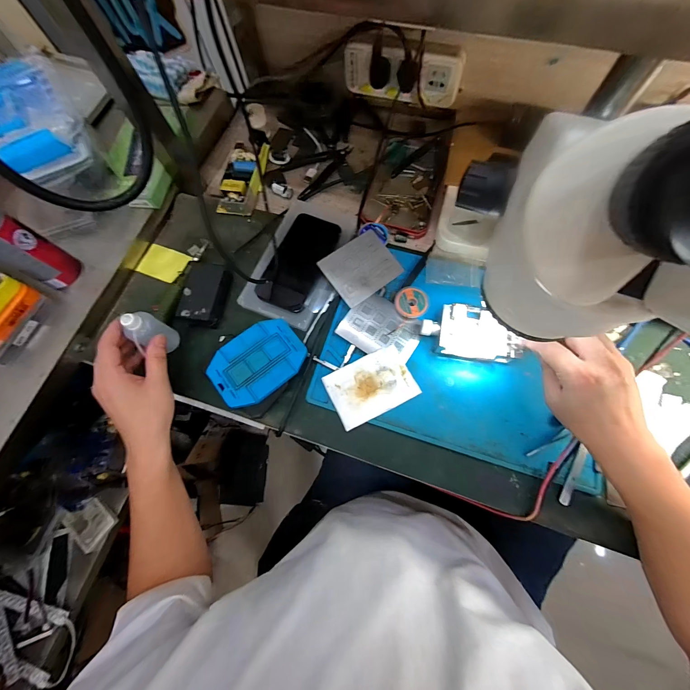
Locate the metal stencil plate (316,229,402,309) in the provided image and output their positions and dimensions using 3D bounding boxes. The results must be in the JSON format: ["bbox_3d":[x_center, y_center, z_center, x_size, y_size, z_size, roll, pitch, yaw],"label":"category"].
[{"bbox_3d":[0.024,-0.110,0.424,0.099,0.004,0.078,-37,87,-14],"label":"metal stencil plate"}]

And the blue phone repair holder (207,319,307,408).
[{"bbox_3d":[-0.111,0.021,0.386,0.116,0.016,0.087,-39,74,-9],"label":"blue phone repair holder"}]

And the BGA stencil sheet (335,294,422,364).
[{"bbox_3d":[0.050,-0.021,0.404,0.099,0.005,0.076,33,77,13],"label":"BGA stencil sheet"}]

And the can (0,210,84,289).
[{"bbox_3d":[-0.401,-0.124,0.353,0.053,0.155,0.056,-1,72,3],"label":"can"}]

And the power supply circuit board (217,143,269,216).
[{"bbox_3d":[-0.163,-0.270,0.487,0.062,0.022,0.127,6,73,5],"label":"power supply circuit board"}]

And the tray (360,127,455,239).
[{"bbox_3d":[0.099,-0.265,0.479,0.111,0.032,0.198,15,77,4],"label":"tray"}]

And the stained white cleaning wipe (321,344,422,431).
[{"bbox_3d":[0.033,0.051,0.379,0.104,0.007,0.073,-27,73,-5],"label":"stained white cleaning wipe"}]

